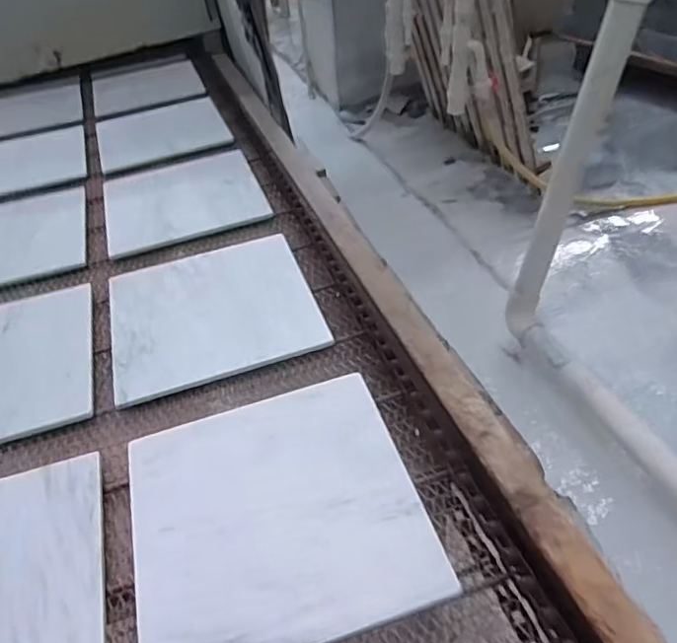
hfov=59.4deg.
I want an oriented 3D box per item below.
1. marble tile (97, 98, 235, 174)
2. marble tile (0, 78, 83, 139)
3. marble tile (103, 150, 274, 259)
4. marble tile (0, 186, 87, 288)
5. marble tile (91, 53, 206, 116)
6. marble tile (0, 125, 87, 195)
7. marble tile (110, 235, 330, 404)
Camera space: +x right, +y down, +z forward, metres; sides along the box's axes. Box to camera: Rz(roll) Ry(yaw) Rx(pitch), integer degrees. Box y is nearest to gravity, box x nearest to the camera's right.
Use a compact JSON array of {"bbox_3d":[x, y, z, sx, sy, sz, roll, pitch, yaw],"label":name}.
[{"bbox_3d":[-0.428,-0.460,1.430,0.293,0.016,0.299,-18,44,-13],"label":"marble tile"},{"bbox_3d":[-0.840,-0.579,1.600,0.280,0.008,0.327,-16,44,-11],"label":"marble tile"},{"bbox_3d":[-0.309,-0.248,1.172,0.296,0.010,0.302,-16,44,-11],"label":"marble tile"},{"bbox_3d":[-0.626,-0.152,1.107,0.297,0.005,0.303,-16,44,-11],"label":"marble tile"},{"bbox_3d":[-0.545,-0.679,1.669,0.285,0.018,0.328,-16,44,-11],"label":"marble tile"},{"bbox_3d":[-0.734,-0.368,1.367,0.290,0.011,0.305,-16,44,-11],"label":"marble tile"},{"bbox_3d":[-0.191,-0.022,0.895,0.294,0.016,0.287,-16,44,-11],"label":"marble tile"}]

